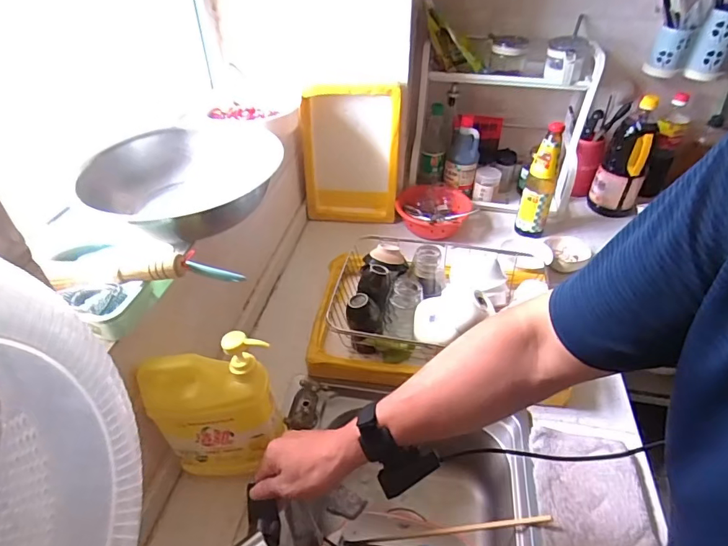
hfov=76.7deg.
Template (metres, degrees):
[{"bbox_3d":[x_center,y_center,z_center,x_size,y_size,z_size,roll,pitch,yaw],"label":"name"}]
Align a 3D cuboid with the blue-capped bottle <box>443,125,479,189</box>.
[{"bbox_3d":[0.256,-0.299,1.202,0.081,0.165,0.060,9,41,10],"label":"blue-capped bottle"}]

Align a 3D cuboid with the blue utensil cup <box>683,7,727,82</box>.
[{"bbox_3d":[0.807,-0.520,1.049,0.074,0.145,0.089,31,49,31],"label":"blue utensil cup"}]

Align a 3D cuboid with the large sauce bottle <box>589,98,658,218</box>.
[{"bbox_3d":[0.659,-0.286,1.151,0.110,0.296,0.087,19,44,21],"label":"large sauce bottle"}]

